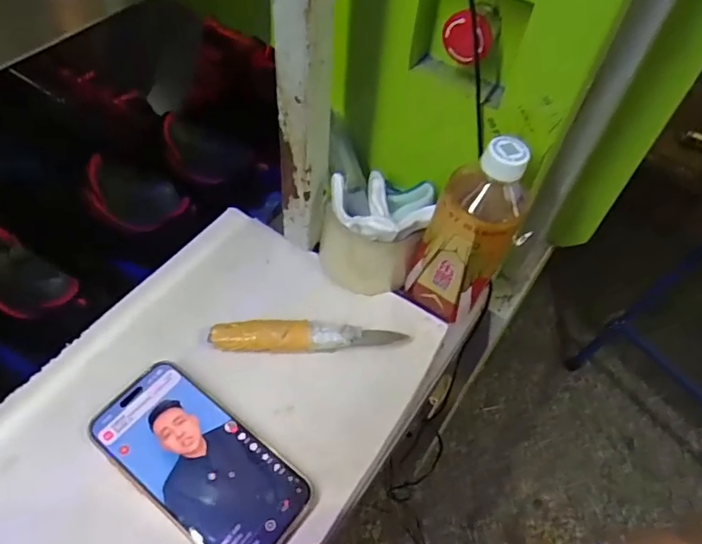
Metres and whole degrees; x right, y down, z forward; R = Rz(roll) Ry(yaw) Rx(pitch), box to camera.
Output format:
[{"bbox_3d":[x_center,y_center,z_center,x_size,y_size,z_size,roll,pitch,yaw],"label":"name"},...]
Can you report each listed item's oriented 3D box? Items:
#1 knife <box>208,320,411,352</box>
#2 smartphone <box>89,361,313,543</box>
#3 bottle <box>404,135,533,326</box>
[{"bbox_3d":[-0.035,0.057,0.453,0.165,0.024,0.025,-1,53,-4],"label":"knife"},{"bbox_3d":[-0.110,0.137,0.386,0.161,0.011,0.077,33,58,20],"label":"smartphone"},{"bbox_3d":[0.100,-0.035,0.440,0.073,0.170,0.064,31,57,19],"label":"bottle"}]

